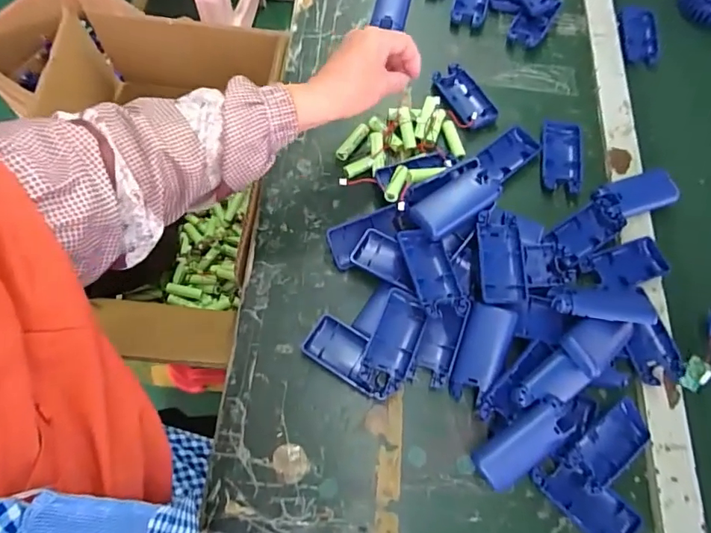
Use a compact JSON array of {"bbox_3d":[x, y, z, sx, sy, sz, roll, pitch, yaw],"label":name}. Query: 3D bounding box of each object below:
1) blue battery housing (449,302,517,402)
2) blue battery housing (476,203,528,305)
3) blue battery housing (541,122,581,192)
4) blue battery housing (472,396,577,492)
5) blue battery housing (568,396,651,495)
[{"bbox_3d":[0.115,0.080,0.444,0.042,0.015,0.091,24,87,7],"label":"blue battery housing"},{"bbox_3d":[0.140,-0.011,0.463,0.042,0.016,0.094,2,68,-4],"label":"blue battery housing"},{"bbox_3d":[0.233,-0.125,0.551,0.045,0.013,0.091,13,67,2],"label":"blue battery housing"},{"bbox_3d":[0.146,0.152,0.414,0.091,0.019,0.043,-37,100,3],"label":"blue battery housing"},{"bbox_3d":[0.221,0.155,0.421,0.091,0.023,0.041,-27,71,-27],"label":"blue battery housing"}]

